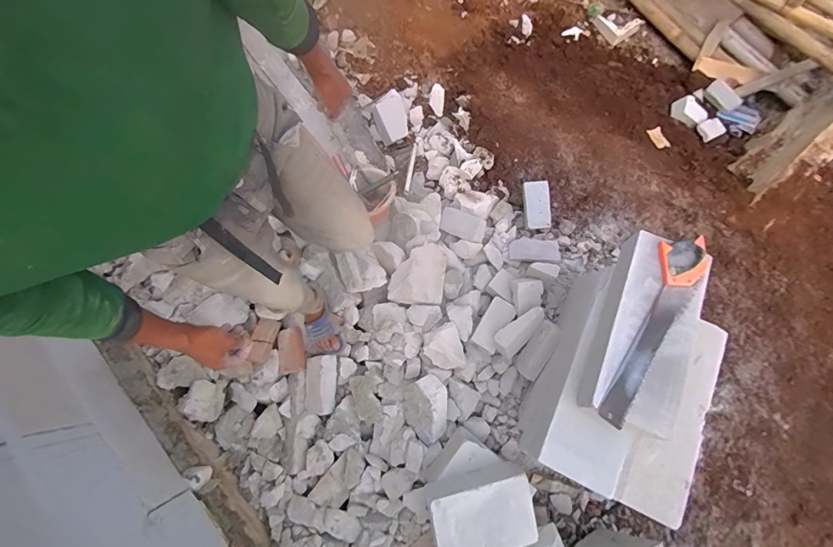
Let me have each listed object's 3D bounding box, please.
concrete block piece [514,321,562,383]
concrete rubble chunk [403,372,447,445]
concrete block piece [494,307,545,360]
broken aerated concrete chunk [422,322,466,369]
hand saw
[{"bbox_3d":[0.423,0.266,1.309,0.084,0.036,0.209,30,98,7],"label":"concrete block piece"},{"bbox_3d":[0.031,0.465,1.299,0.148,0.101,0.219,2,76,-3],"label":"concrete rubble chunk"},{"bbox_3d":[0.373,0.203,1.335,0.204,0.061,0.099,-36,80,-11],"label":"concrete block piece"},{"bbox_3d":[0.095,0.267,1.348,0.133,0.069,0.166,-18,78,-7],"label":"broken aerated concrete chunk"},{"bbox_3d":[0.602,0.132,0.950,0.110,0.029,0.537,31,76,5],"label":"hand saw"}]

